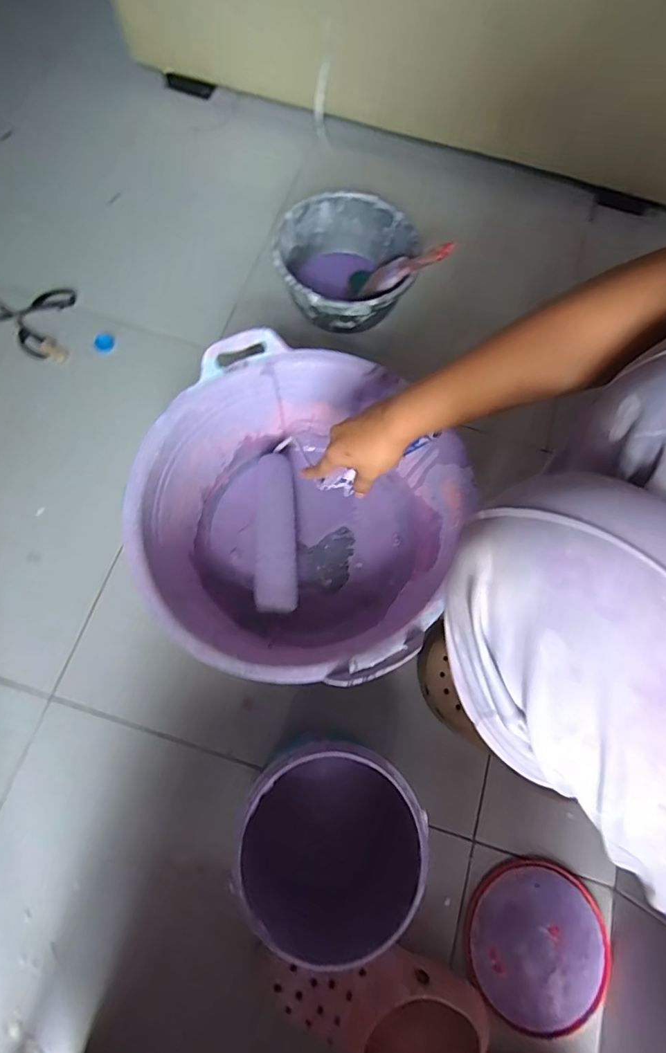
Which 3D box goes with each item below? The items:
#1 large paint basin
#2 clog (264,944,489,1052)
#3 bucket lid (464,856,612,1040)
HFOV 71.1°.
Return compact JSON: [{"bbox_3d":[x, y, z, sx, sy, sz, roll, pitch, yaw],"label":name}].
[{"bbox_3d":[-0.042,-0.015,0.641,0.386,0.185,0.408,1,72,-3],"label":"large paint basin"},{"bbox_3d":[0.057,0.517,0.498,0.259,0.074,0.106,23,74,-8],"label":"clog"},{"bbox_3d":[0.252,0.514,0.572,0.172,0.008,0.166,1,72,-3],"label":"bucket lid"}]

